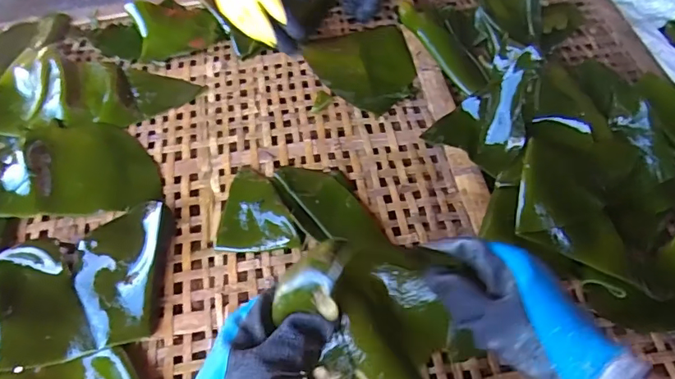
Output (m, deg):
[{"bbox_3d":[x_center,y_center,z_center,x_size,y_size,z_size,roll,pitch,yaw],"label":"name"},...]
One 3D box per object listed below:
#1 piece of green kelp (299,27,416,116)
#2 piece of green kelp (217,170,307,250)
[{"bbox_3d":[0.038,-0.176,0.726,0.148,0.008,0.157,-1,58,1],"label":"piece of green kelp"},{"bbox_3d":[-0.082,0.021,0.594,0.100,0.027,0.109,6,58,5],"label":"piece of green kelp"}]

